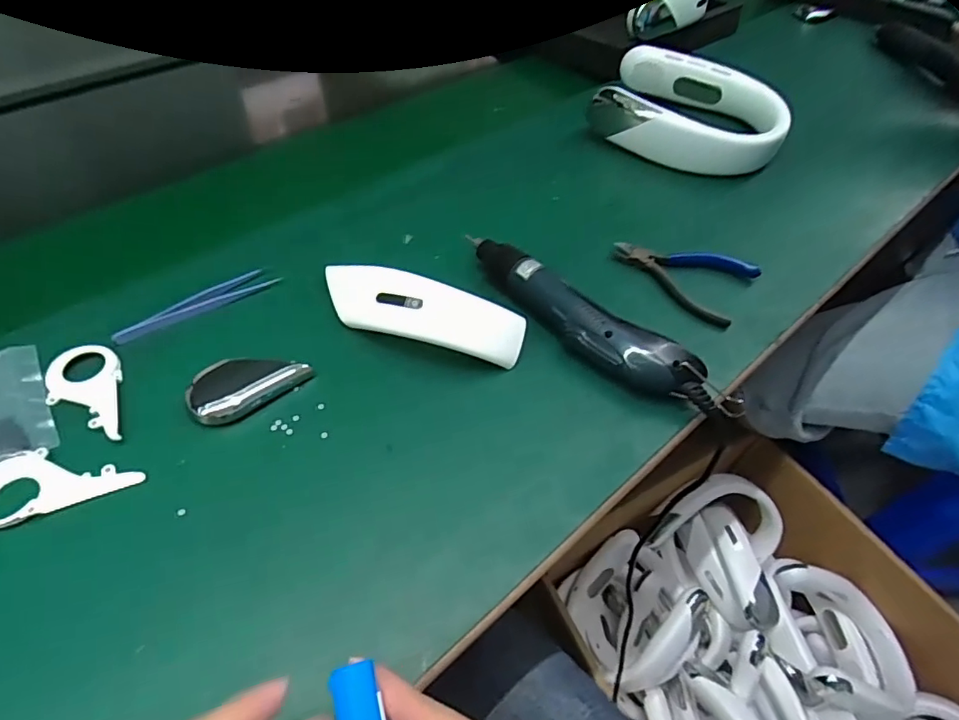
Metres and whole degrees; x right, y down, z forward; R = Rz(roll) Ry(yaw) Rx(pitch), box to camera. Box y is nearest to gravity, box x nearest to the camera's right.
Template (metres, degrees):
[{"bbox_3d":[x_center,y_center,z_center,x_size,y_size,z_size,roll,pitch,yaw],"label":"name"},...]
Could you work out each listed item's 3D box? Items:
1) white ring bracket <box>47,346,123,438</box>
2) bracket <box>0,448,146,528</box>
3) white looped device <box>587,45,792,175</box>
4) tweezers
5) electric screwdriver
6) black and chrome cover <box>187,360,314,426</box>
[{"bbox_3d":[-0.274,0.022,0.375,0.046,0.005,0.091,-16,56,-16],"label":"white ring bracket"},{"bbox_3d":[-0.264,0.072,0.340,0.093,0.004,0.047,-19,57,-18],"label":"bracket"},{"bbox_3d":[0.241,-0.283,0.624,0.200,0.055,0.165,28,56,16],"label":"white looped device"},{"bbox_3d":[-0.224,-0.046,0.433,0.123,0.005,0.023,-27,60,-23],"label":"tweezers"},{"bbox_3d":[0.075,-0.029,0.428,0.233,0.041,0.040,37,59,21],"label":"electric screwdriver"},{"bbox_3d":[-0.167,0.014,0.390,0.078,0.009,0.044,-32,62,-25],"label":"black and chrome cover"}]

